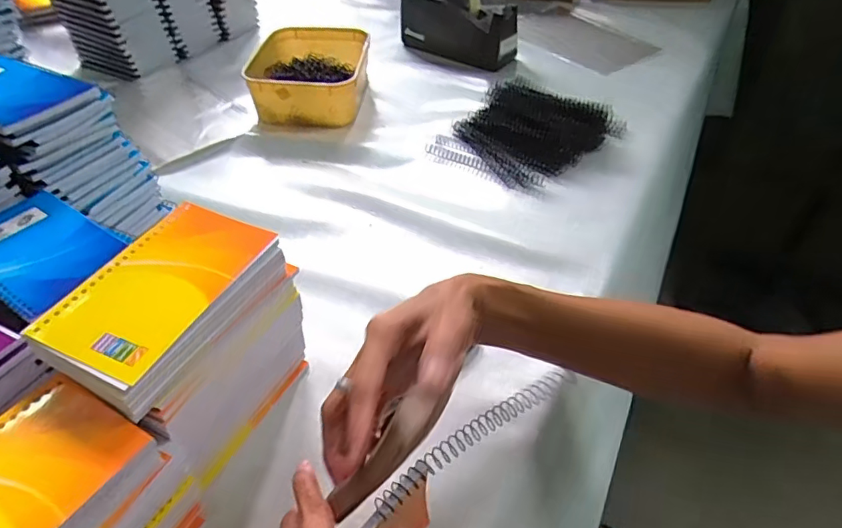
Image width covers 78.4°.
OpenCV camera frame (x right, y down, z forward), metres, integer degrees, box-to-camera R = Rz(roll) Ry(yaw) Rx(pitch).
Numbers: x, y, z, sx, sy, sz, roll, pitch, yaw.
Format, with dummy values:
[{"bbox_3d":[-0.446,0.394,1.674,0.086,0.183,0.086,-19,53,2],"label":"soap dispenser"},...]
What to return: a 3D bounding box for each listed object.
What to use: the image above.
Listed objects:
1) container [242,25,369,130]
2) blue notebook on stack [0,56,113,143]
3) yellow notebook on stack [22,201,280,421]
[{"bbox_3d":[-0.163,-0.279,0.764,0.161,0.066,0.194,3,43,2],"label":"container"},{"bbox_3d":[-0.361,-0.148,0.447,0.130,0.016,0.100,21,44,17],"label":"blue notebook on stack"},{"bbox_3d":[-0.158,0.015,0.318,0.084,0.014,0.135,16,45,15],"label":"yellow notebook on stack"}]

